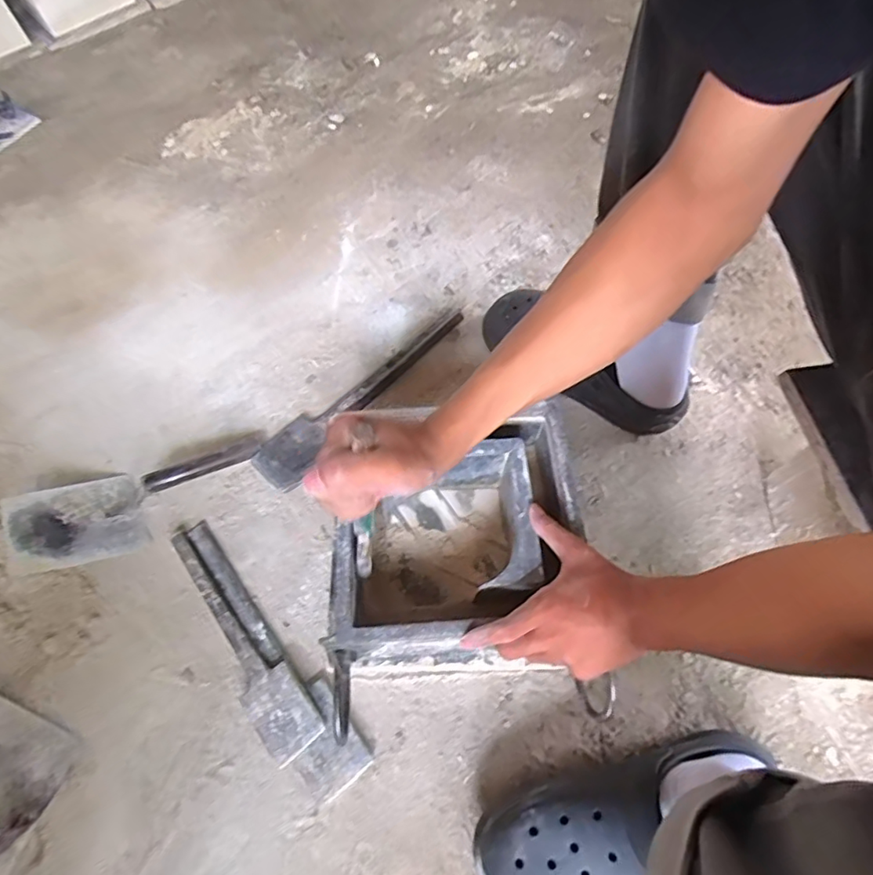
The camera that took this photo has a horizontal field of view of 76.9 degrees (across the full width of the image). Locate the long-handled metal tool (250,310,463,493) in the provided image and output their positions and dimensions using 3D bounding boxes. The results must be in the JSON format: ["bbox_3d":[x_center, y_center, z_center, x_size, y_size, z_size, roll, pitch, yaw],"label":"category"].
[{"bbox_3d":[-0.099,-0.066,0.715,0.073,0.022,0.333,35,66,19],"label":"long-handled metal tool"}]

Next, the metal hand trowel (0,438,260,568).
[{"bbox_3d":[-0.349,0.058,0.649,0.274,0.051,0.109,-30,66,-13],"label":"metal hand trowel"}]

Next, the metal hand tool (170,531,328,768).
[{"bbox_3d":[-0.211,0.210,0.587,0.056,0.024,0.269,-34,65,-18],"label":"metal hand tool"}]

